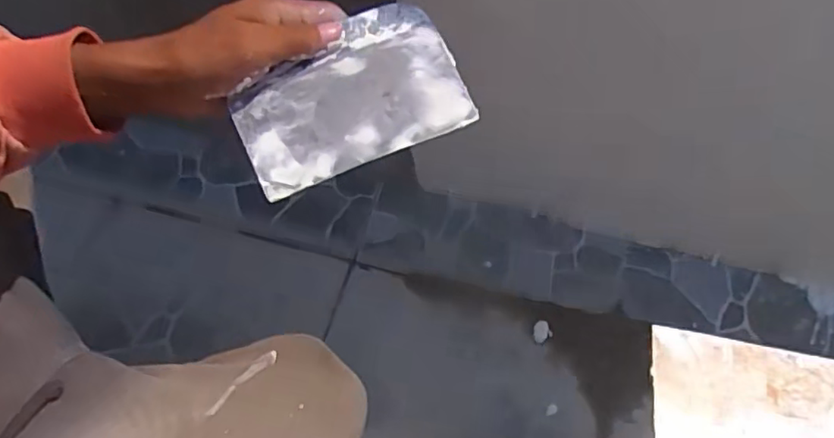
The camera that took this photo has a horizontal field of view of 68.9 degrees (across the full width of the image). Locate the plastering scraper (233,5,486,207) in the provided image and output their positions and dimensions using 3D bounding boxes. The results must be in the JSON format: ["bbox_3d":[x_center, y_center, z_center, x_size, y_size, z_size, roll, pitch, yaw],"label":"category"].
[{"bbox_3d":[-0.044,-0.078,0.390,0.142,0.006,0.091,-23,85,-5],"label":"plastering scraper"}]

